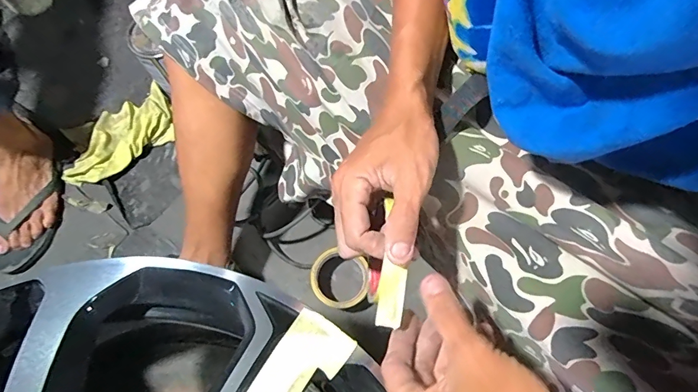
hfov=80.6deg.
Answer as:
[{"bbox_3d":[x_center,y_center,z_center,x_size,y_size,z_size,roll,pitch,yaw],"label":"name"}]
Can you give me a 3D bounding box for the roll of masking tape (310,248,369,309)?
[{"bbox_3d":[-0.014,0.137,0.666,0.090,0.047,0.089,-1,70,2],"label":"roll of masking tape"}]

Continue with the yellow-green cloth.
[{"bbox_3d":[-0.438,-0.111,0.782,0.231,0.034,0.127,-39,73,-11],"label":"yellow-green cloth"}]

